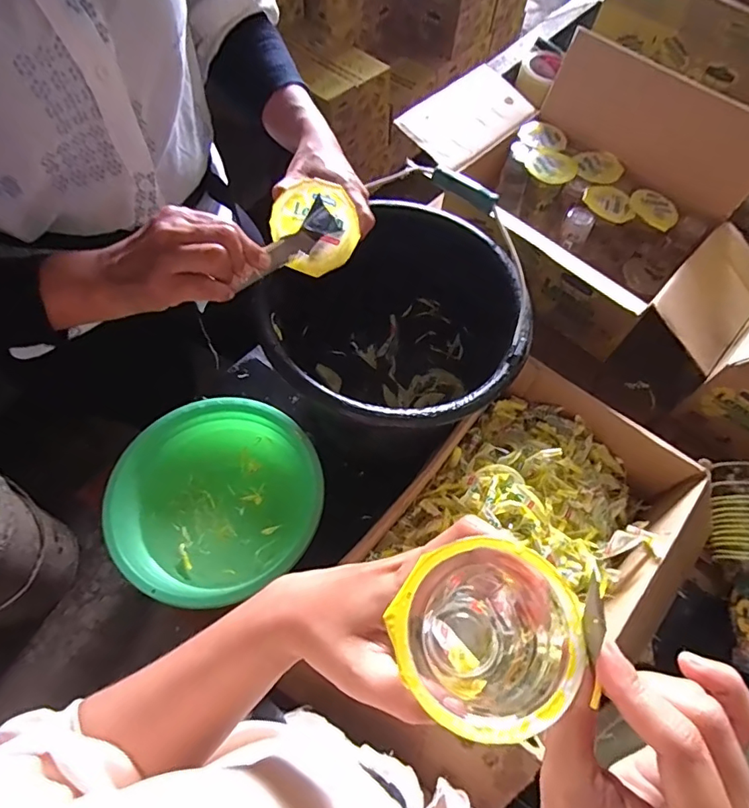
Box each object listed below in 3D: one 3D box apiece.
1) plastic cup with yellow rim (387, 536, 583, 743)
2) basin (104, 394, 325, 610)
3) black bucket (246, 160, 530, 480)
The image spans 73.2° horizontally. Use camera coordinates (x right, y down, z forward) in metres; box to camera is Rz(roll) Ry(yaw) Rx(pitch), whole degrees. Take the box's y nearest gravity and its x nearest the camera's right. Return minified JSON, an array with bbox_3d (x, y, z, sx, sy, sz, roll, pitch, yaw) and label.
[{"bbox_3d":[0.046,0.118,0.253,0.070,0.117,0.073,0,62,0],"label":"plastic cup with yellow rim"},{"bbox_3d":[-0.176,0.104,0.583,0.219,0.076,0.215,0,62,0],"label":"basin"},{"bbox_3d":[0.033,-0.061,0.593,0.280,0.248,0.257,0,62,0],"label":"black bucket"}]

